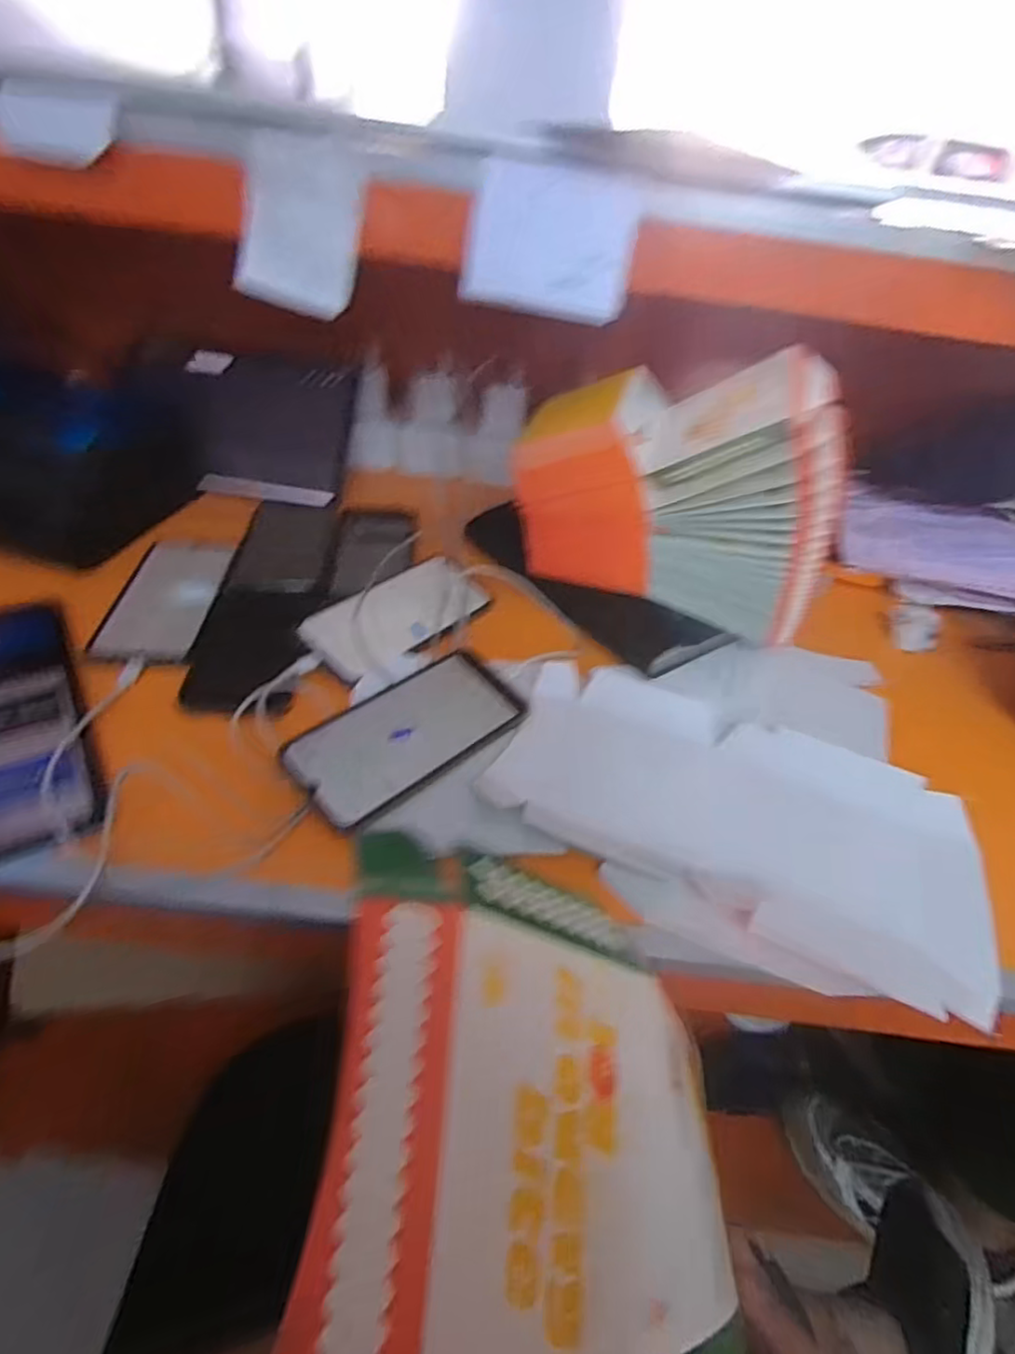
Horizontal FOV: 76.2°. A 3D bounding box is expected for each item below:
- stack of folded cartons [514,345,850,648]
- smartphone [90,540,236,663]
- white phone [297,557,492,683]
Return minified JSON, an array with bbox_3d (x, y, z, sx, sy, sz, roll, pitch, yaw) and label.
[{"bbox_3d":[0.145,-0.160,0.537,0.261,0.178,0.092,16,43,10],"label":"stack of folded cartons"},{"bbox_3d":[-0.286,-0.073,0.548,0.072,0.014,0.168,0,42,-7],"label":"smartphone"},{"bbox_3d":[-0.090,-0.055,0.549,0.072,0.012,0.160,45,54,13],"label":"white phone"}]

